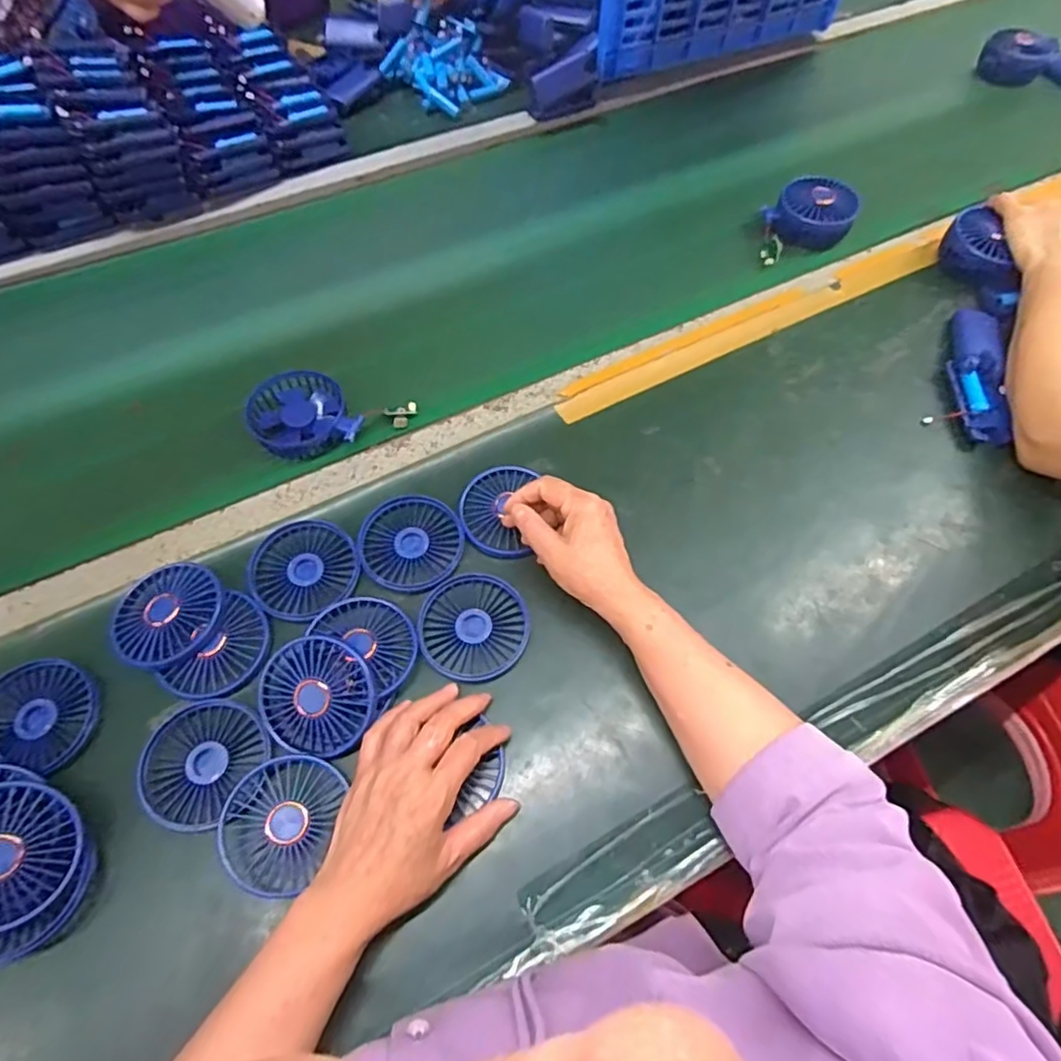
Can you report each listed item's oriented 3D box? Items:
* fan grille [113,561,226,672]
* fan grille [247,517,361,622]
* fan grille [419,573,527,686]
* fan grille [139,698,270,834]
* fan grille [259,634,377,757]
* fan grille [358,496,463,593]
[{"bbox_3d":[-0.294,0.066,0.519,0.086,0.019,0.083,0,64,0],"label":"fan grille"},{"bbox_3d":[-0.192,0.033,0.548,0.088,0.015,0.086,0,64,0],"label":"fan grille"},{"bbox_3d":[-0.047,0.078,0.528,0.092,0.007,0.086,0,64,0],"label":"fan grille"},{"bbox_3d":[-0.244,0.171,0.478,0.080,0.024,0.084,0,64,0],"label":"fan grille"},{"bbox_3d":[-0.160,0.122,0.478,0.086,0.018,0.080,0,64,0],"label":"fan grille"},{"bbox_3d":[-0.104,0.010,0.561,0.087,0.010,0.086,0,64,0],"label":"fan grille"}]

